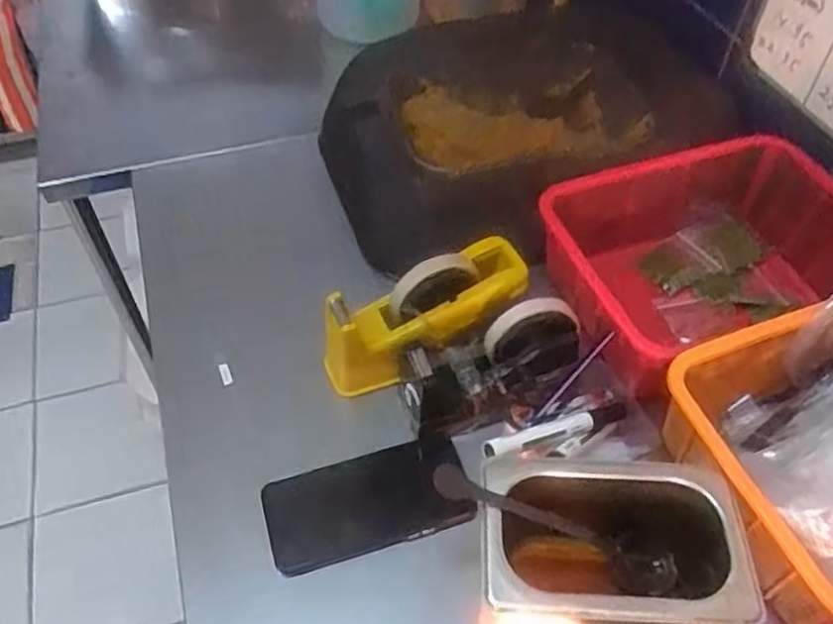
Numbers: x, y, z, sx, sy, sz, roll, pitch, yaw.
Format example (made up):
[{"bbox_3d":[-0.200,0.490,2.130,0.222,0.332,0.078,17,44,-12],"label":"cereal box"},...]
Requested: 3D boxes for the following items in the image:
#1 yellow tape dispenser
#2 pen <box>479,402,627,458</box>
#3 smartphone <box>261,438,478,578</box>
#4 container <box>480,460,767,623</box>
[{"bbox_3d":[0.006,-0.002,0.641,0.201,0.095,0.058,-31,56,-6],"label":"yellow tape dispenser"},{"bbox_3d":[0.115,0.095,0.569,0.144,0.014,0.015,-8,48,-32],"label":"pen"},{"bbox_3d":[-0.041,0.156,0.583,0.162,0.011,0.081,-16,59,-6],"label":"smartphone"},{"bbox_3d":[0.138,0.178,0.510,0.185,0.109,0.106,2,50,1],"label":"container"}]

